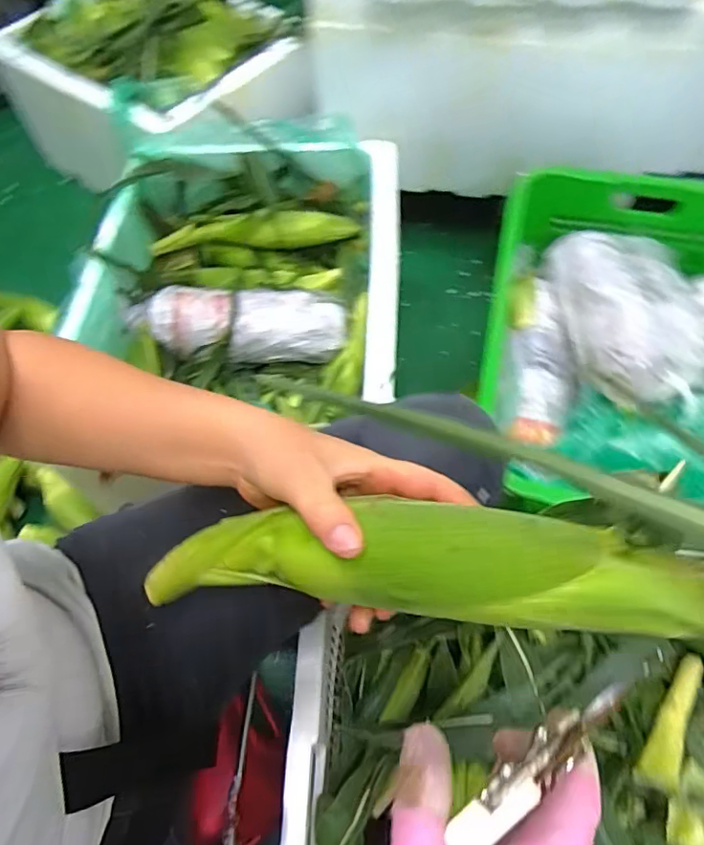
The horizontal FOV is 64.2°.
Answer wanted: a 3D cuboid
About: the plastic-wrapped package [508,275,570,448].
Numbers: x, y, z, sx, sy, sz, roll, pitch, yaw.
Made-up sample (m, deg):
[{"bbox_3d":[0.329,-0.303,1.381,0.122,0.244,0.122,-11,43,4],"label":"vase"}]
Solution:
[{"bbox_3d":[0.279,-0.097,0.827,0.095,0.053,0.279,3,60,6],"label":"plastic-wrapped package"}]

